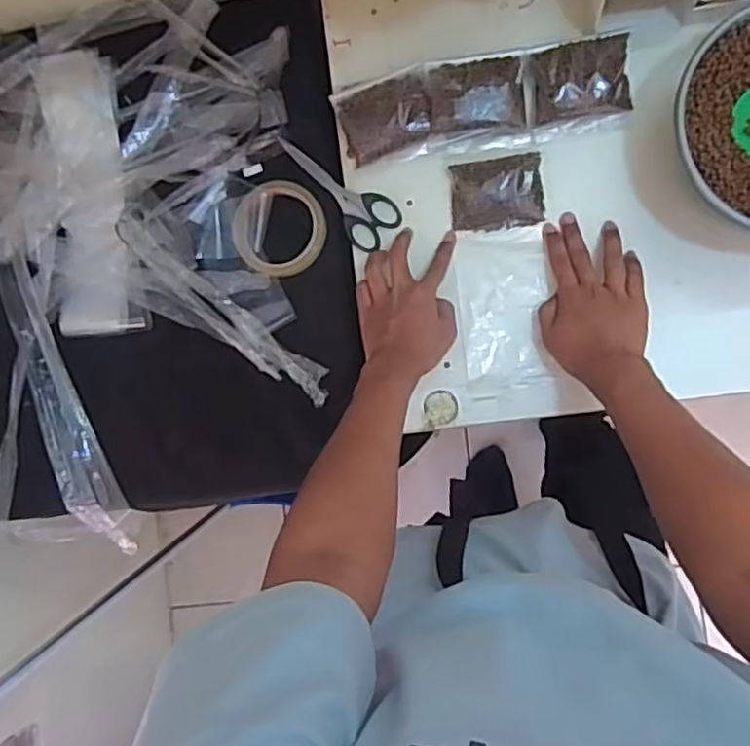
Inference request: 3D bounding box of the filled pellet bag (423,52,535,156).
[{"bbox_3d":[0.103,-0.264,0.660,0.102,0.040,0.081,-6,87,9],"label":"filled pellet bag"}]

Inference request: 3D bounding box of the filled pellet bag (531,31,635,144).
[{"bbox_3d":[0.197,-0.274,0.647,0.093,0.041,0.076,-9,86,9],"label":"filled pellet bag"}]

